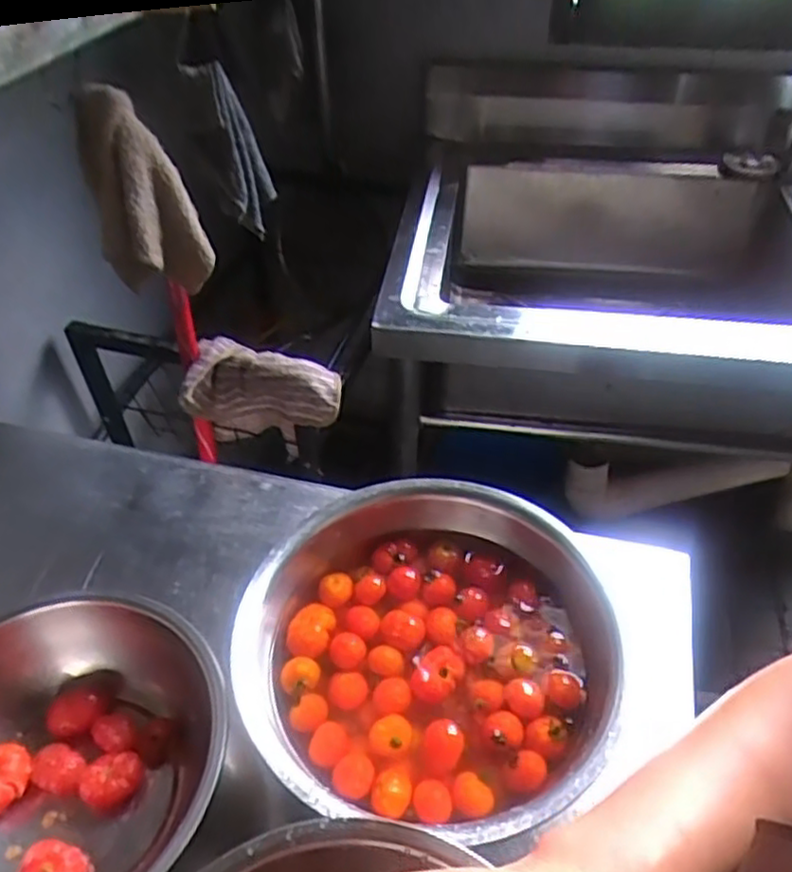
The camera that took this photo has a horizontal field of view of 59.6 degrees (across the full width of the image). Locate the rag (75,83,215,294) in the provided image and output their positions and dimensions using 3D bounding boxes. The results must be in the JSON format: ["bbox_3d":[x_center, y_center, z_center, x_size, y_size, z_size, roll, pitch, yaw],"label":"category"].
[{"bbox_3d":[-0.231,-0.220,0.648,0.061,0.185,0.090,33,53,30],"label":"rag"}]

